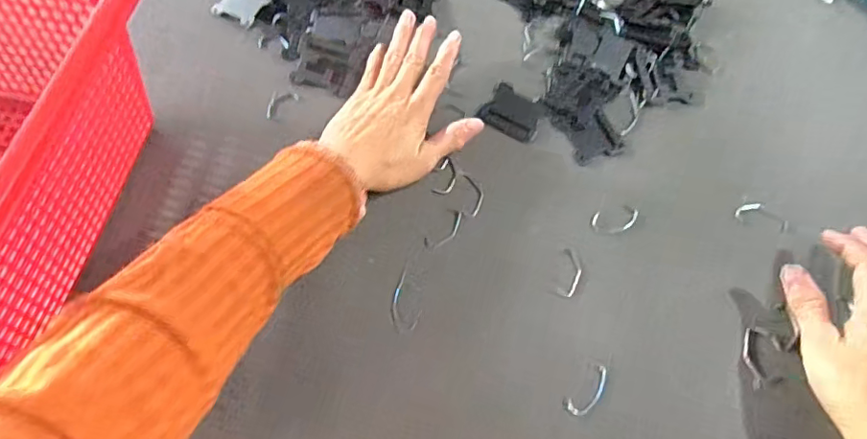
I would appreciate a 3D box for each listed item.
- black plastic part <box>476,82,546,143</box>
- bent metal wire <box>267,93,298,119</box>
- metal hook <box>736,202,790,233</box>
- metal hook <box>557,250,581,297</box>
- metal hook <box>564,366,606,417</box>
[{"bbox_3d":[0.065,-0.089,0.437,0.047,0.004,0.046,27,64,10],"label":"black plastic part"},{"bbox_3d":[-0.126,-0.095,0.436,0.031,0.004,0.016,-40,72,-21],"label":"bent metal wire"},{"bbox_3d":[0.250,-0.003,0.407,0.038,0.008,0.019,13,63,4],"label":"metal hook"},{"bbox_3d":[0.098,0.038,0.381,0.014,0.004,0.036,16,63,5],"label":"metal hook"},{"bbox_3d":[0.101,0.112,0.347,0.037,0.004,0.015,-35,70,-19],"label":"metal hook"}]

